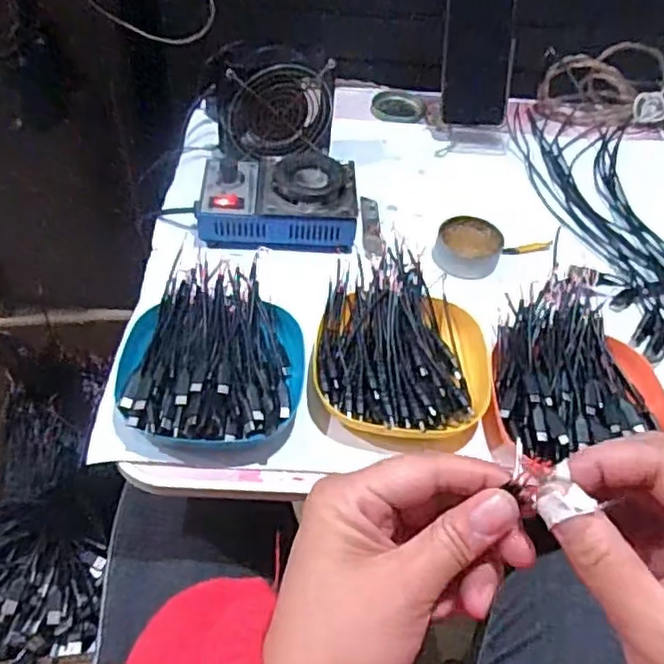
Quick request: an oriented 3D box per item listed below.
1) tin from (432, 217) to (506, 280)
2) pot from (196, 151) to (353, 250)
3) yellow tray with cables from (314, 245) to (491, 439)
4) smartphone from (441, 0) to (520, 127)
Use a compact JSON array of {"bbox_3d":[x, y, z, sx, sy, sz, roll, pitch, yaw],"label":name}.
[{"bbox_3d":[0.134,-0.084,0.640,0.063,0.026,0.056,18,51,10],"label":"tin"},{"bbox_3d":[-0.052,-0.126,0.641,0.150,0.061,0.100,1,50,-4],"label":"pot"},{"bbox_3d":[0.057,0.014,0.530,0.136,0.047,0.167,9,50,2],"label":"yellow tray with cables"},{"bbox_3d":[0.170,-0.324,0.755,0.081,0.163,0.012,1,22,1],"label":"smartphone"}]

